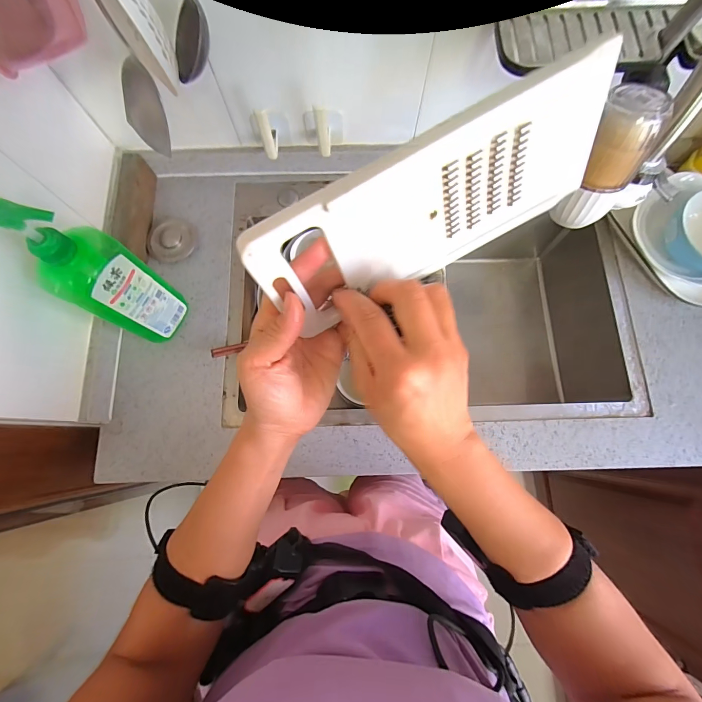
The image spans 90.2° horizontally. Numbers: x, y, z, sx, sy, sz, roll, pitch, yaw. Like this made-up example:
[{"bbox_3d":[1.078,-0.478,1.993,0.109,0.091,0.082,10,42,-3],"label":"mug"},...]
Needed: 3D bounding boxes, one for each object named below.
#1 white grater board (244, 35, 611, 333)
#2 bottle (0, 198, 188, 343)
[{"bbox_3d":[0.057,-0.094,0.240,0.246,0.108,0.006,-28,55,0],"label":"white grater board"},{"bbox_3d":[-0.307,-0.086,0.448,0.067,0.277,0.091,35,79,8],"label":"bottle"}]

